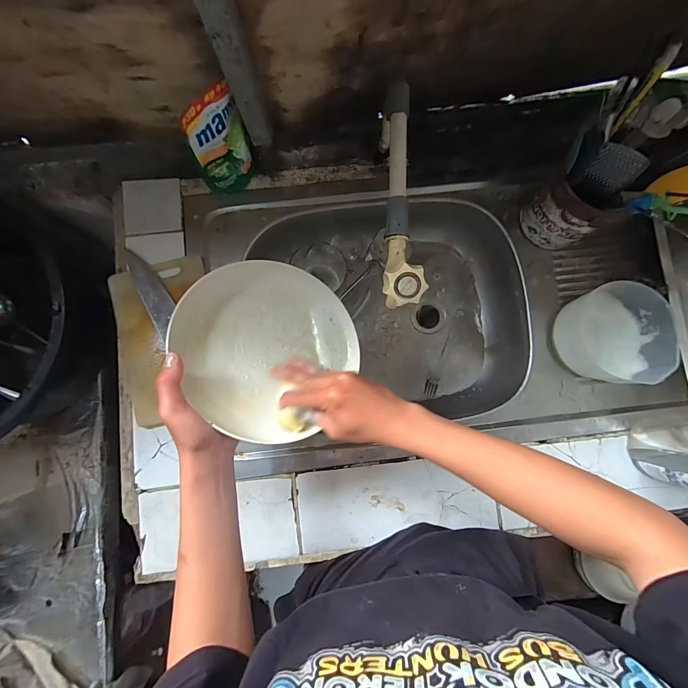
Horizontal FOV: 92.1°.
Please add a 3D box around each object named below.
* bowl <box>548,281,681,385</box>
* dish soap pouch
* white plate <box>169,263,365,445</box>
[{"bbox_3d":[0.411,-0.017,0.511,0.147,0.072,0.146,0,83,-2],"label":"bowl"},{"bbox_3d":[-0.174,-0.288,0.488,0.027,0.158,0.092,37,83,3],"label":"dish soap pouch"},{"bbox_3d":[-0.083,0.002,0.403,0.207,0.030,0.215,7,74,-26],"label":"white plate"}]

